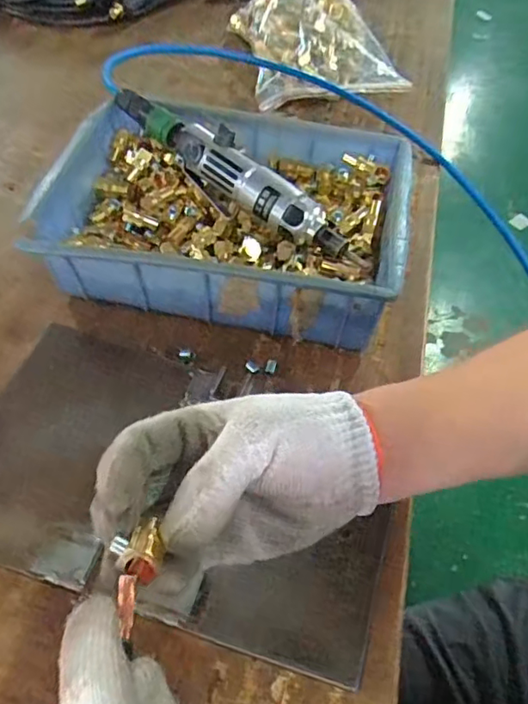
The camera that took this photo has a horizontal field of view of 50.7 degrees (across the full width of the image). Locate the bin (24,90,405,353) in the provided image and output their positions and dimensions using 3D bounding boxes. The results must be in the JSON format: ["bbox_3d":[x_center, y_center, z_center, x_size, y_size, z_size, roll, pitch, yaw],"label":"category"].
[{"bbox_3d":[-0.029,-0.122,0.496,0.297,0.087,0.204,8,53,3],"label":"bin"}]

